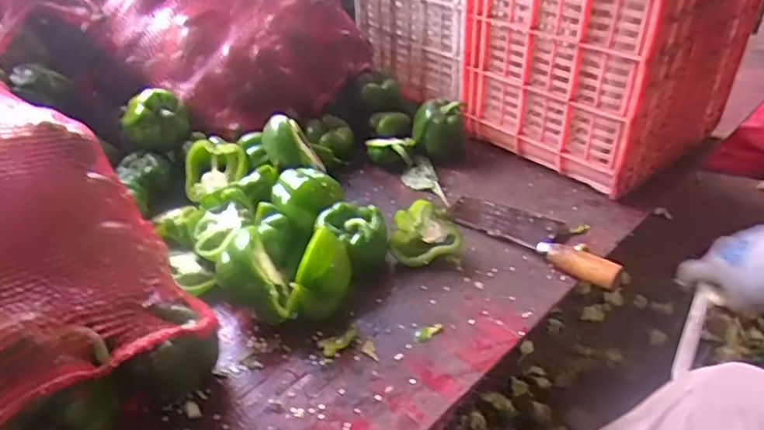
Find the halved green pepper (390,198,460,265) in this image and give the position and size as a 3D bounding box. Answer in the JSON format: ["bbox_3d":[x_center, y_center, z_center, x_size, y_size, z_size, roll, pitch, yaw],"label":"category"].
[{"bbox_3d":[0.054,0.022,0.727,0.085,0.062,0.048,1,35,1],"label":"halved green pepper"}]

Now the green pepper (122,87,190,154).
[{"bbox_3d":[-0.324,-0.136,0.842,0.084,0.073,0.061,-15,38,-22],"label":"green pepper"}]

